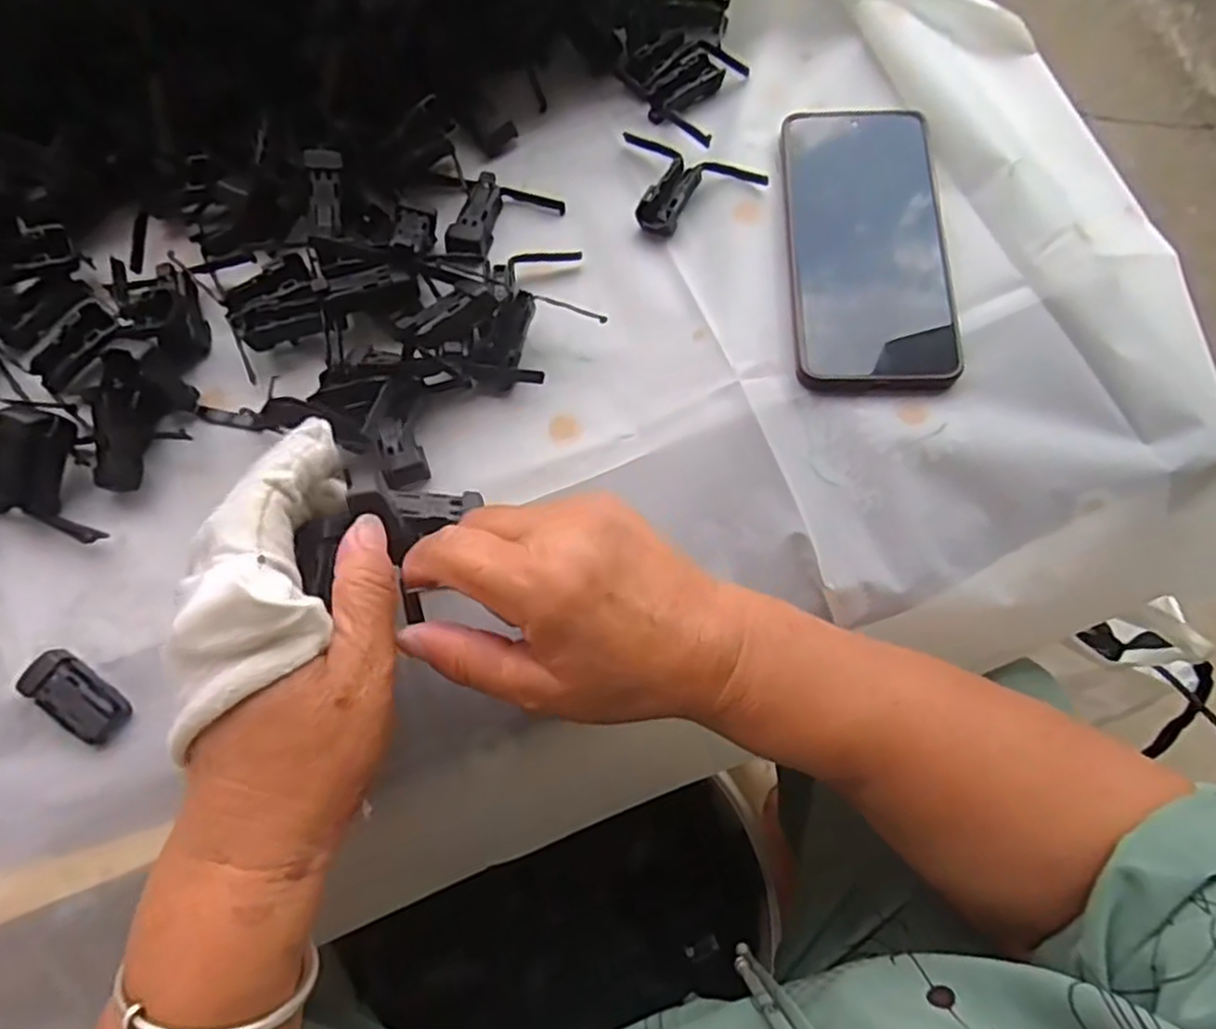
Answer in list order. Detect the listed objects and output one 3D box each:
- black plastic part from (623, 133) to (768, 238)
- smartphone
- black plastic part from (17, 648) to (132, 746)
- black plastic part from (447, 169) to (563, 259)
[{"bbox_3d":[0.035,-0.174,0.390,0.081,0.012,0.051,29,74,12],"label":"black plastic part"},{"bbox_3d":[0.134,-0.142,0.370,0.079,0.016,0.163,0,71,2],"label":"smartphone"},{"bbox_3d":[-0.228,0.079,0.312,0.045,0.013,0.023,33,75,13],"label":"black plastic part"},{"bbox_3d":[-0.056,-0.156,0.389,0.047,0.011,0.055,20,73,9],"label":"black plastic part"}]

